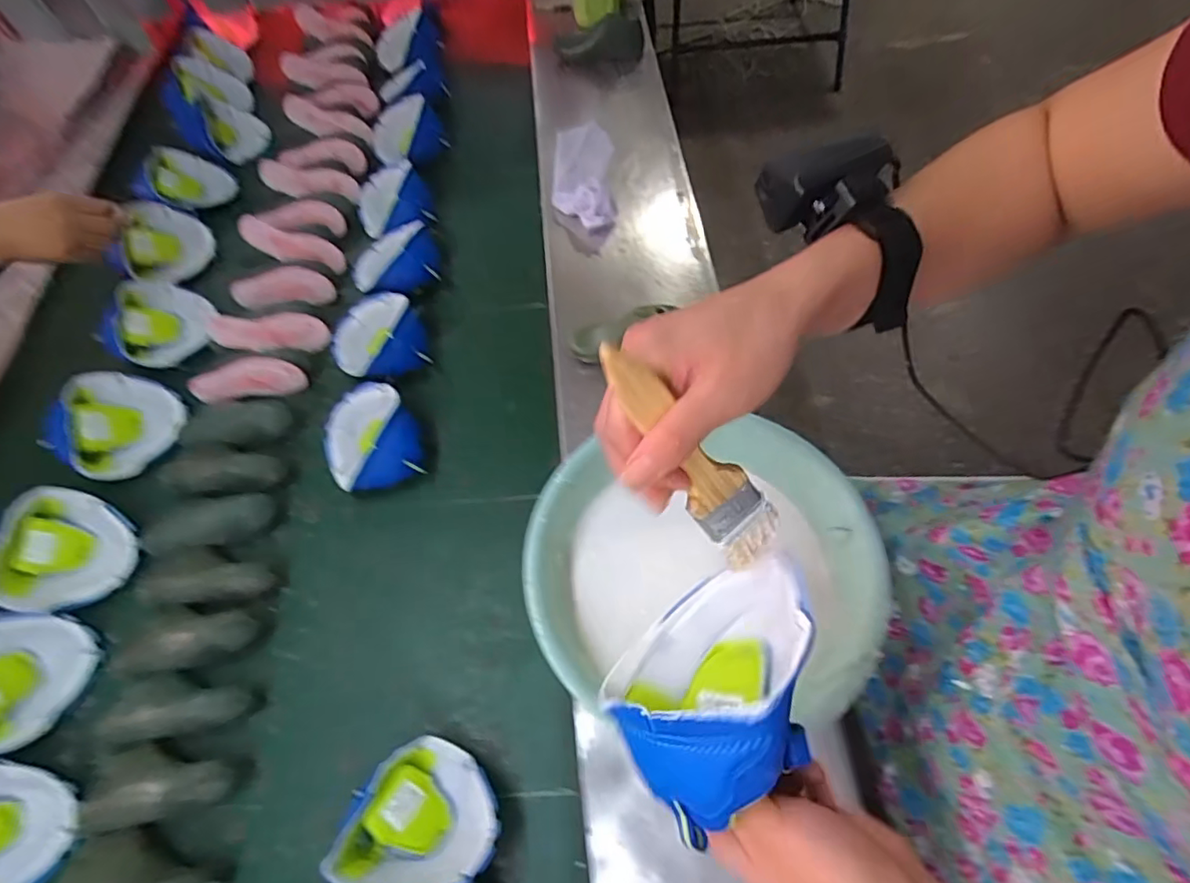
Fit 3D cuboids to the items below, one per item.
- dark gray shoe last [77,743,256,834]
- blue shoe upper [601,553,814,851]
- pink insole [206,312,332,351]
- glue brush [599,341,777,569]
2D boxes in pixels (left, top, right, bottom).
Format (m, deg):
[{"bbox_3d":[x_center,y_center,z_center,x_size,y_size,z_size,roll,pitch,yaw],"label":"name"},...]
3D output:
[{"bbox_3d":[-0.416,0.324,0.542,0.153,0.045,0.070,-7,59,0],"label":"dark gray shoe last"},{"bbox_3d":[0.068,0.123,0.307,0.132,0.113,0.085,-42,69,-16],"label":"blue shoe upper"},{"bbox_3d":[-0.446,-0.151,0.779,0.149,0.050,0.026,-3,63,-13],"label":"pink insole"},{"bbox_3d":[0.053,0.010,0.285,0.036,0.158,0.008,-37,33,0],"label":"glue brush"}]

